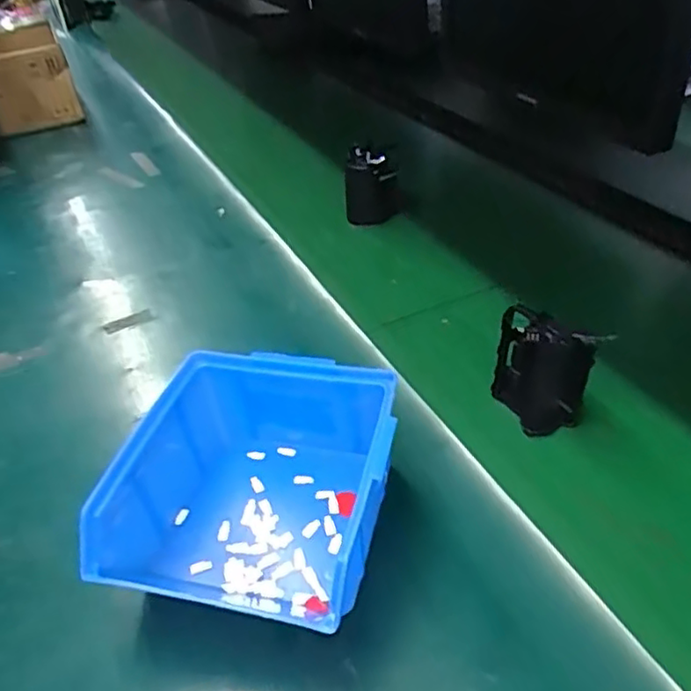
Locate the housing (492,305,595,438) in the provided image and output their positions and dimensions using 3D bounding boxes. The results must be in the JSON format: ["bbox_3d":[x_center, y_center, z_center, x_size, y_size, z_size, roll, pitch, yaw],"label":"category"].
[{"bbox_3d":[0.121,0.018,0.401,0.055,0.083,0.030,7,38,14],"label":"housing"}]

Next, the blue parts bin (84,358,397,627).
[{"bbox_3d":[-0.048,0.073,0.331,0.133,0.069,0.129,7,38,14],"label":"blue parts bin"}]

